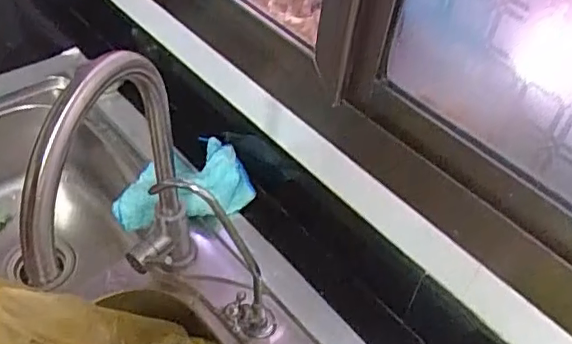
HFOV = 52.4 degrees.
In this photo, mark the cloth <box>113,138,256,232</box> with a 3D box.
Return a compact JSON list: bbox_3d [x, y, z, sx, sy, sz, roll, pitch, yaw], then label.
[{"bbox_3d":[-0.148,0.016,0.803,0.188,0.059,0.129,-15,47,3],"label":"cloth"}]

